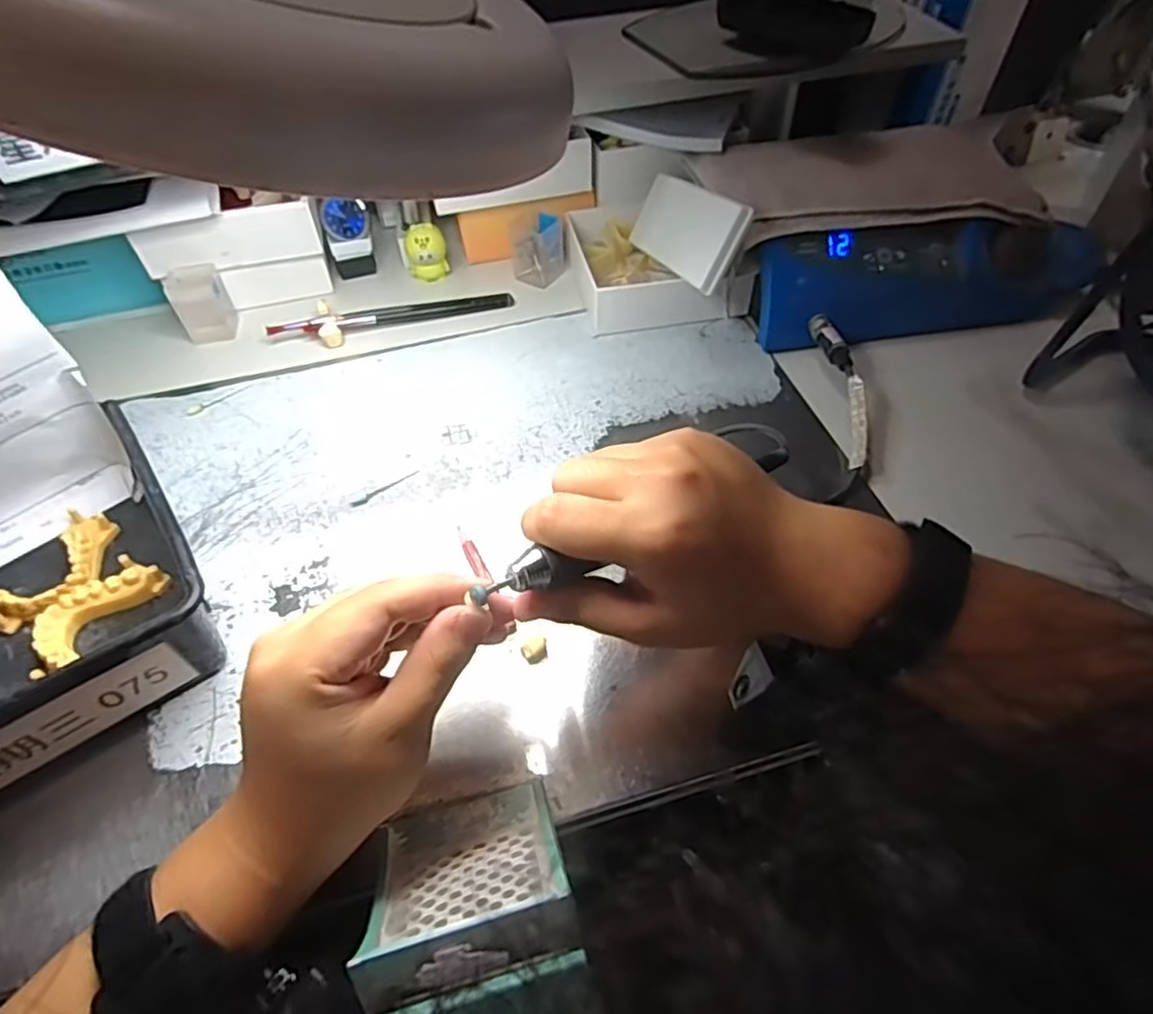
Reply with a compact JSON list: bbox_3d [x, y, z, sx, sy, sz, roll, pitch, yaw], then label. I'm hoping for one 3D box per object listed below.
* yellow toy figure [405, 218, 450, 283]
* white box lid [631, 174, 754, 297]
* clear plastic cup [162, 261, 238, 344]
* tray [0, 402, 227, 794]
[{"bbox_3d":[-0.125,-0.213,0.570,0.033,0.047,0.025,-14,53,-7],"label":"yellow toy figure"},{"bbox_3d":[0.079,-0.210,0.508,0.014,0.058,0.142,9,29,-28],"label":"white box lid"},{"bbox_3d":[-0.296,-0.161,0.537,0.040,0.046,0.035,-19,54,-11],"label":"clear plastic cup"},{"bbox_3d":[-0.284,0.049,0.352,0.159,0.070,0.171,-32,57,-20],"label":"tray"}]

